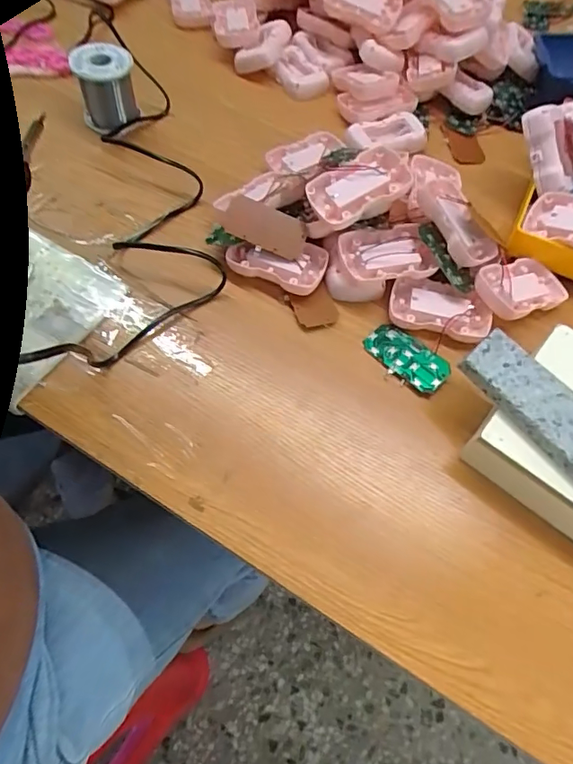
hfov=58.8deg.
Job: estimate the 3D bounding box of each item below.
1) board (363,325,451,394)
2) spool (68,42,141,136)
[{"bbox_3d":[0.103,-0.021,0.438,0.074,0.007,0.040,37,66,15],"label":"board"},{"bbox_3d":[-0.191,-0.312,0.541,0.058,0.072,0.058,-8,63,-8],"label":"spool"}]

